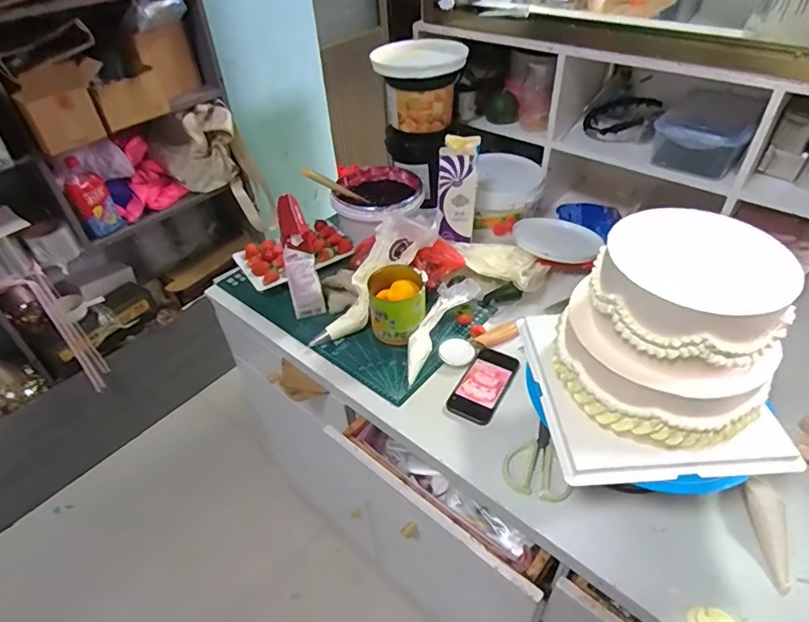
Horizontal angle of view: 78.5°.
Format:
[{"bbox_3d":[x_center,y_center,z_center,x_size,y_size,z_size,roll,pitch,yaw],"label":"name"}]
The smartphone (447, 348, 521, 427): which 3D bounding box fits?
[{"bbox_3d":[0.135,0.119,0.820,0.076,0.013,0.150,22,49,23],"label":"smartphone"}]

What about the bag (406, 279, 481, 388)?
[{"bbox_3d":[0.051,0.023,0.889,0.065,0.028,0.234,23,63,26],"label":"bag"}]

